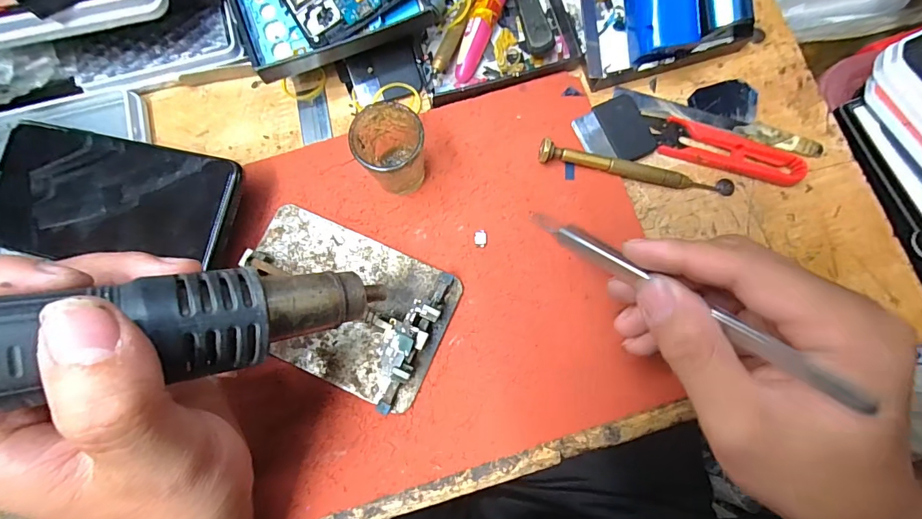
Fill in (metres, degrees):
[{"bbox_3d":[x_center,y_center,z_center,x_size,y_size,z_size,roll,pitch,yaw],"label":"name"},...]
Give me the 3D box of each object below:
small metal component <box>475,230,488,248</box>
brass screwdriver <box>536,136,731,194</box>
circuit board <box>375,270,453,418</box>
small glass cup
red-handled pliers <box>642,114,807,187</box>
[{"bbox_3d":[0.012,-0.012,0.244,0.008,0.004,0.010,-1,80,0],"label":"small metal component"},{"bbox_3d":[0.104,-0.053,0.247,0.119,0.014,0.011,9,80,2],"label":"brass screwdriver"},{"bbox_3d":[-0.031,0.040,0.226,0.025,0.017,0.077,25,81,5],"label":"circuit board"},{"bbox_3d":[-0.038,-0.057,0.231,0.033,0.047,0.037,2,82,-2],"label":"small glass cup"},{"bbox_3d":[0.157,-0.065,0.252,0.092,0.010,0.024,21,80,4],"label":"red-handled pliers"}]

